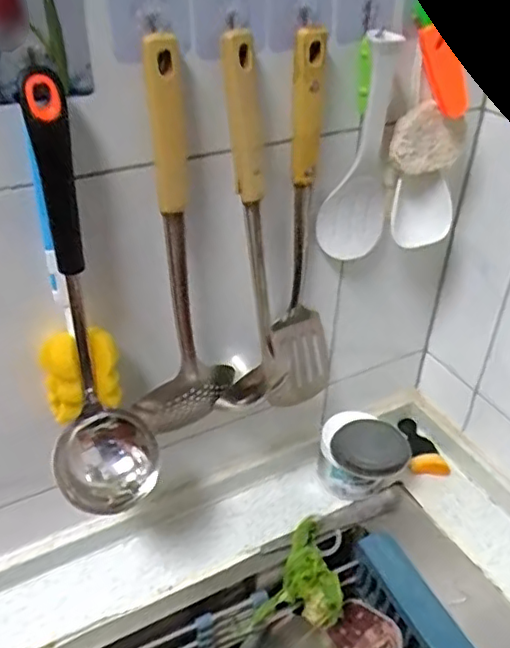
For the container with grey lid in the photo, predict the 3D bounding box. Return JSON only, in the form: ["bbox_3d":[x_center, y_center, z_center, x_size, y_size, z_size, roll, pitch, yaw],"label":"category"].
[{"bbox_3d":[0.122,0.156,0.701,0.095,0.091,0.093,2,36,-1],"label":"container with grey lid"}]

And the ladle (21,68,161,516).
[{"bbox_3d":[-0.119,-0.002,0.445,0.078,0.312,0.094,-4,36,-9],"label":"ladle"}]

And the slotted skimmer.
[{"bbox_3d":[-0.058,-0.043,0.491,0.085,0.331,0.065,-1,36,-5],"label":"slotted skimmer"}]

